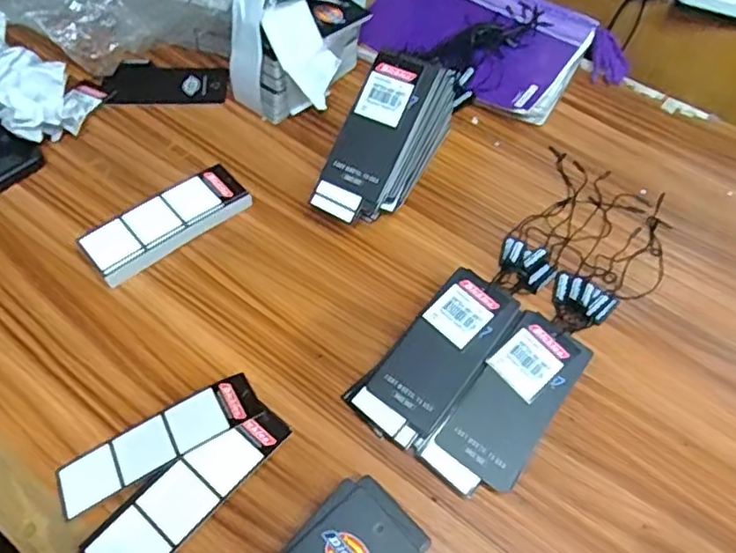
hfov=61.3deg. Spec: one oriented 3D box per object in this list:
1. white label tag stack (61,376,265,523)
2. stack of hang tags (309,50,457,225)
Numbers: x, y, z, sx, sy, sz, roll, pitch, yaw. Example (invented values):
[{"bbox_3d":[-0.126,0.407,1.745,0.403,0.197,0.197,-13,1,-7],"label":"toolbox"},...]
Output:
[{"bbox_3d":[-0.121,0.097,0.365,0.118,0.006,0.035,-28,50,-14],"label":"white label tag stack"},{"bbox_3d":[0.015,-0.103,0.468,0.058,0.089,0.136,25,57,14],"label":"stack of hang tags"}]

